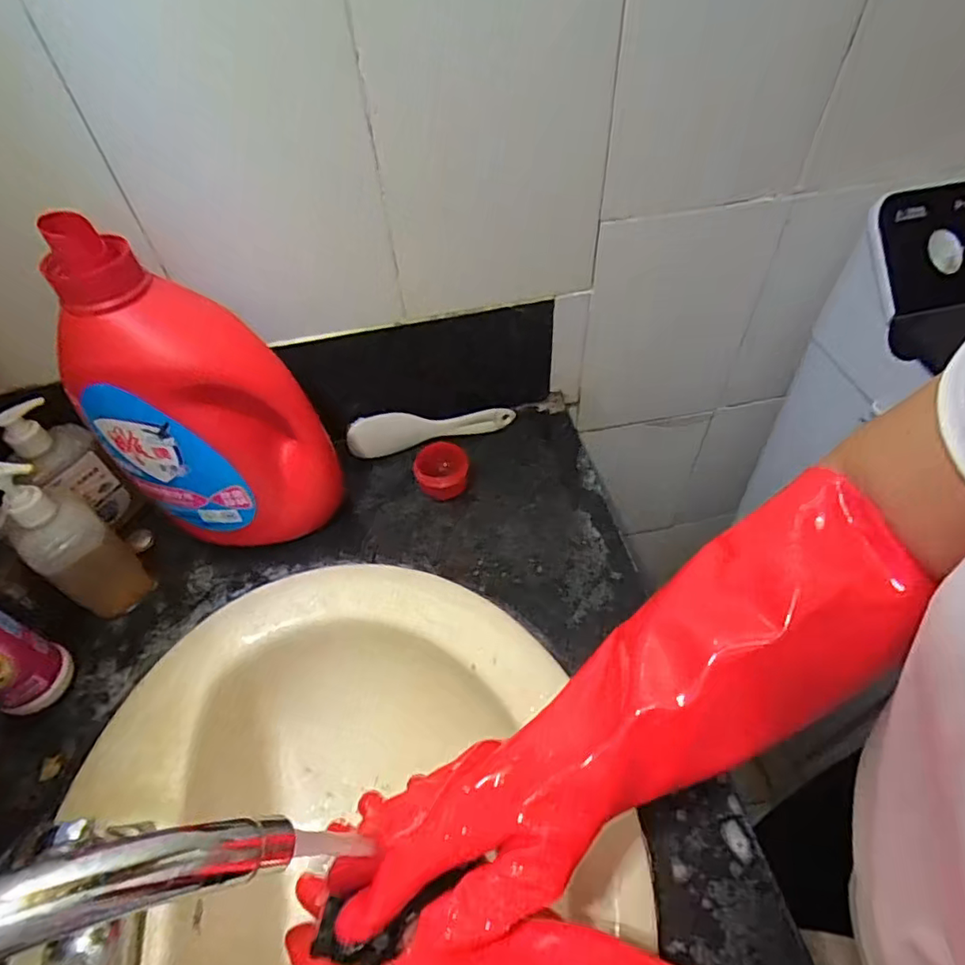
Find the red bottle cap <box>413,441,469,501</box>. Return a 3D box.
[{"bbox_3d":[-0.043,-0.015,0.623,0.054,0.035,0.064,0,51,2],"label":"red bottle cap"}]

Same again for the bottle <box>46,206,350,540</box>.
[{"bbox_3d":[-0.232,-0.054,0.496,0.173,0.292,0.093,11,52,10],"label":"bottle"}]

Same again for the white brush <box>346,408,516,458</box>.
[{"bbox_3d":[-0.059,-0.067,0.663,0.191,0.038,0.026,-12,52,-8],"label":"white brush"}]

